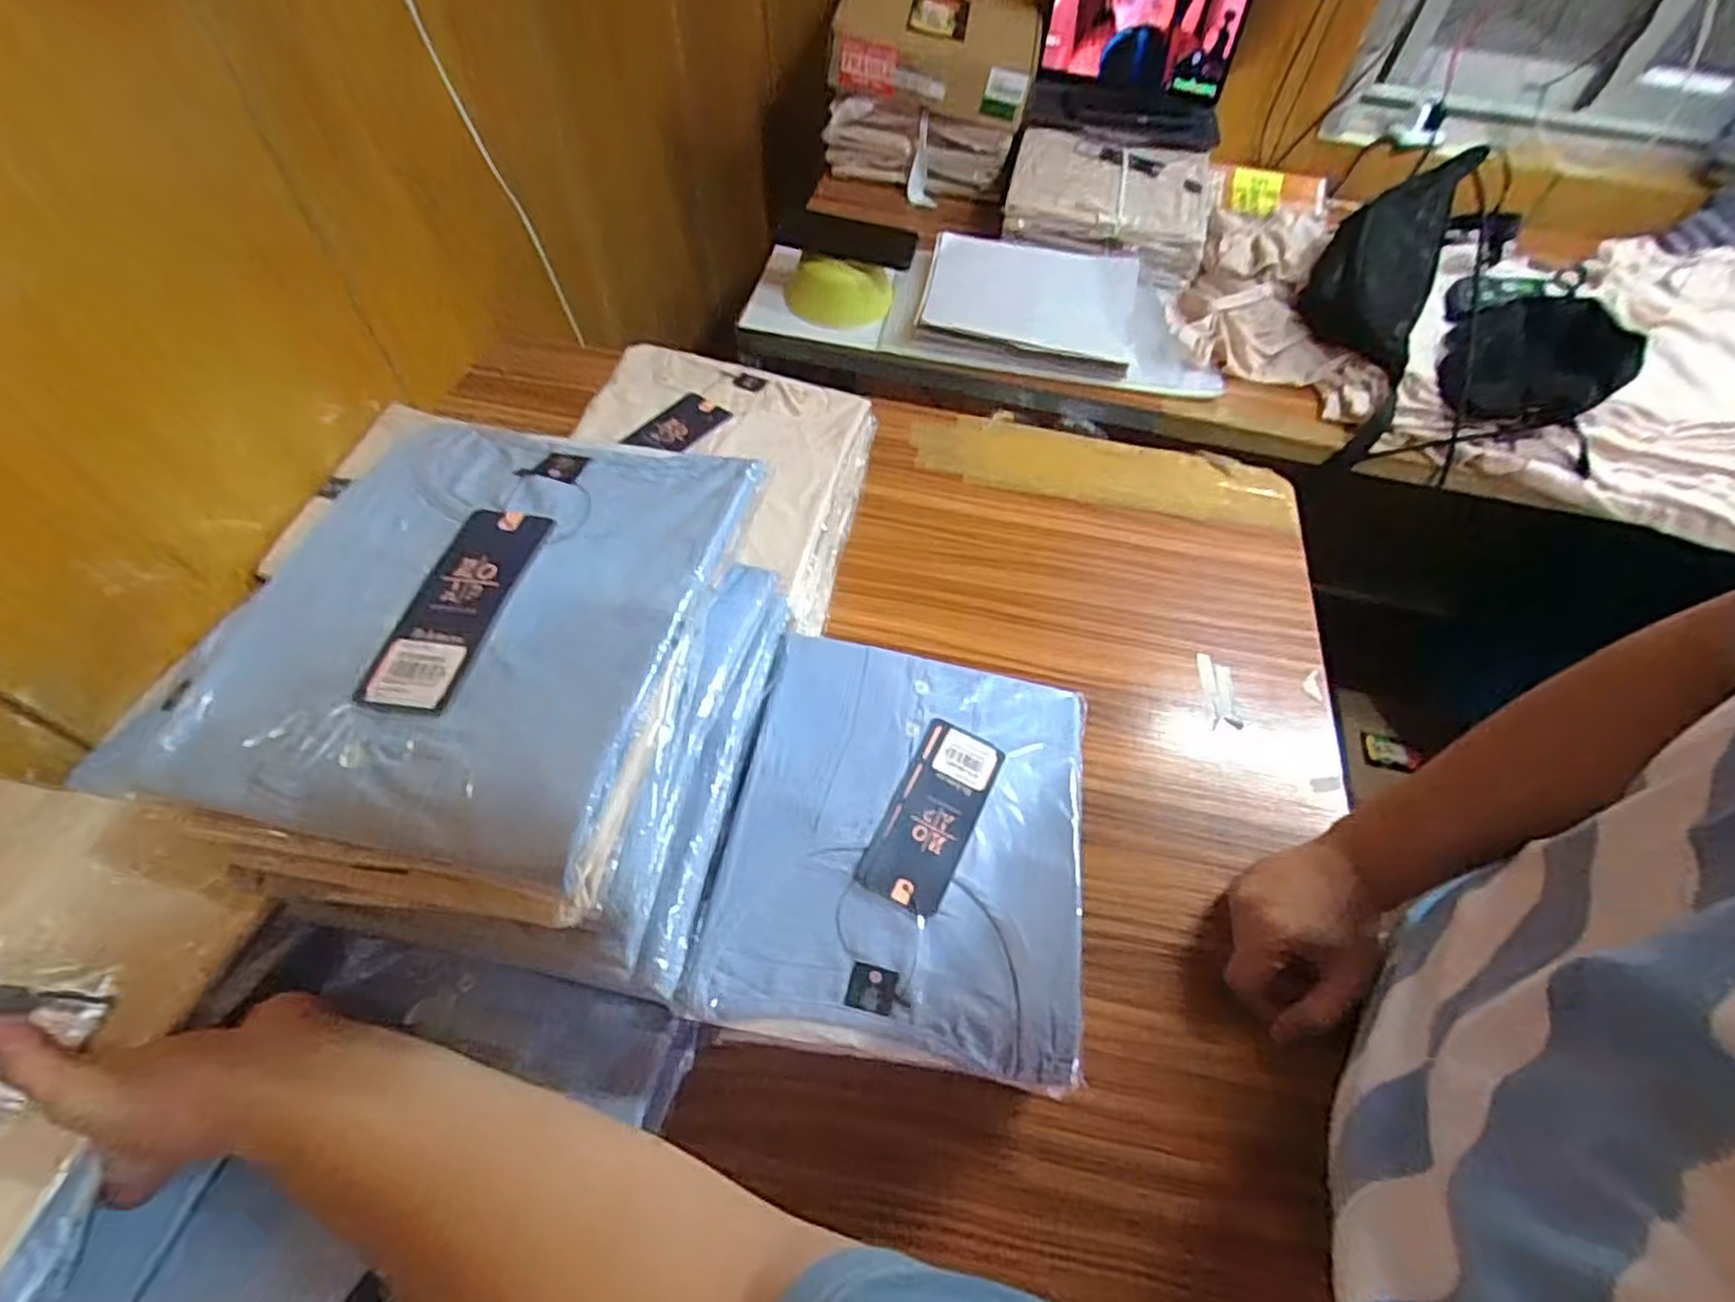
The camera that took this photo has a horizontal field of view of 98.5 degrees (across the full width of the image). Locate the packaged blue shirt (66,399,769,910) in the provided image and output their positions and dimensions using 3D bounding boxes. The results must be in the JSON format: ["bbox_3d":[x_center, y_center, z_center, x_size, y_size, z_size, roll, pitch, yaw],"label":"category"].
[{"bbox_3d":[-0.197,-0.026,0.370,0.225,0.033,0.246,12,55,4],"label":"packaged blue shirt"}]

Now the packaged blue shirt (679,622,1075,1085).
[{"bbox_3d":[0.026,0.109,0.460,0.211,0.022,0.246,10,55,3],"label":"packaged blue shirt"}]

